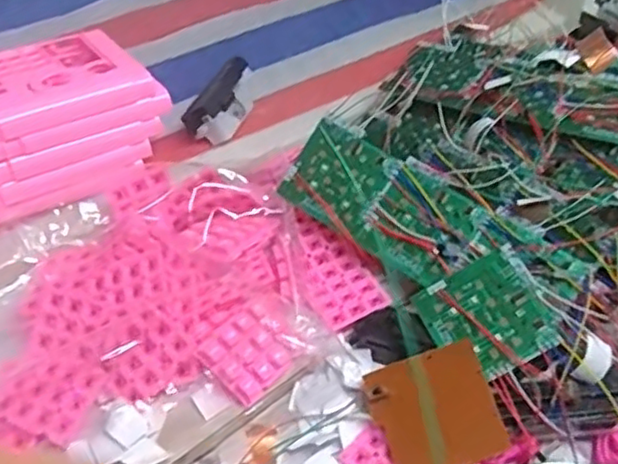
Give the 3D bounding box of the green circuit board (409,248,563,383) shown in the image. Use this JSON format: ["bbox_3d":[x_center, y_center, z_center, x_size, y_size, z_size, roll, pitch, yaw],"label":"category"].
[{"bbox_3d":[0.111,0.054,0.421,0.068,0.004,0.073,-32,59,7],"label":"green circuit board"}]

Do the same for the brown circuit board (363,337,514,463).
[{"bbox_3d":[0.075,0.108,0.401,0.071,0.008,0.071,-26,57,12],"label":"brown circuit board"}]

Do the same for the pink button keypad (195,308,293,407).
[{"bbox_3d":[-0.040,0.078,0.423,0.049,0.011,0.045,43,63,12],"label":"pink button keypad"}]

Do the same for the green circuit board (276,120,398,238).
[{"bbox_3d":[0.023,-0.041,0.489,0.070,0.005,0.068,31,89,18],"label":"green circuit board"}]

